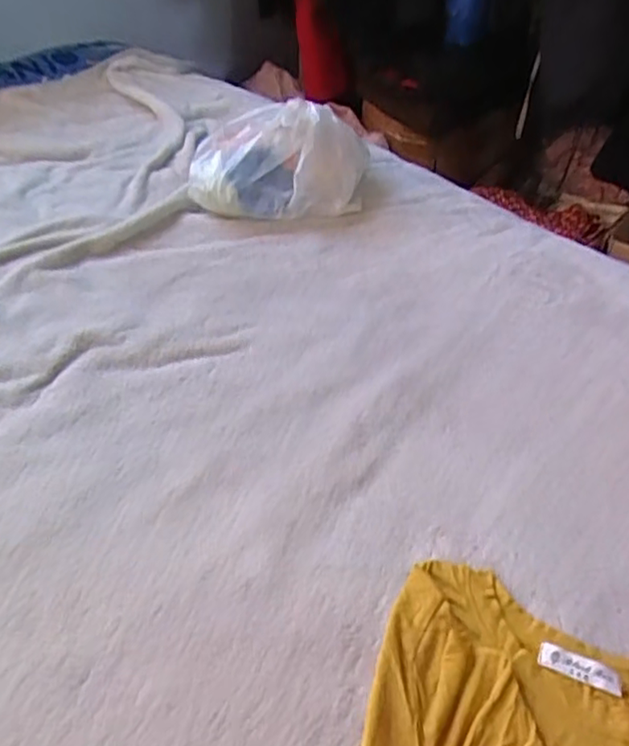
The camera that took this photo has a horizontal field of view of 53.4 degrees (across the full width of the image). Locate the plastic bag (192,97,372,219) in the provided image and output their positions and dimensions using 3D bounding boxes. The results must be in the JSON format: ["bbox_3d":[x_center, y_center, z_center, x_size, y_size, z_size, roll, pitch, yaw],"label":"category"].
[{"bbox_3d":[-0.044,-0.287,0.862,0.249,0.127,0.132,-4,45,-8],"label":"plastic bag"}]

